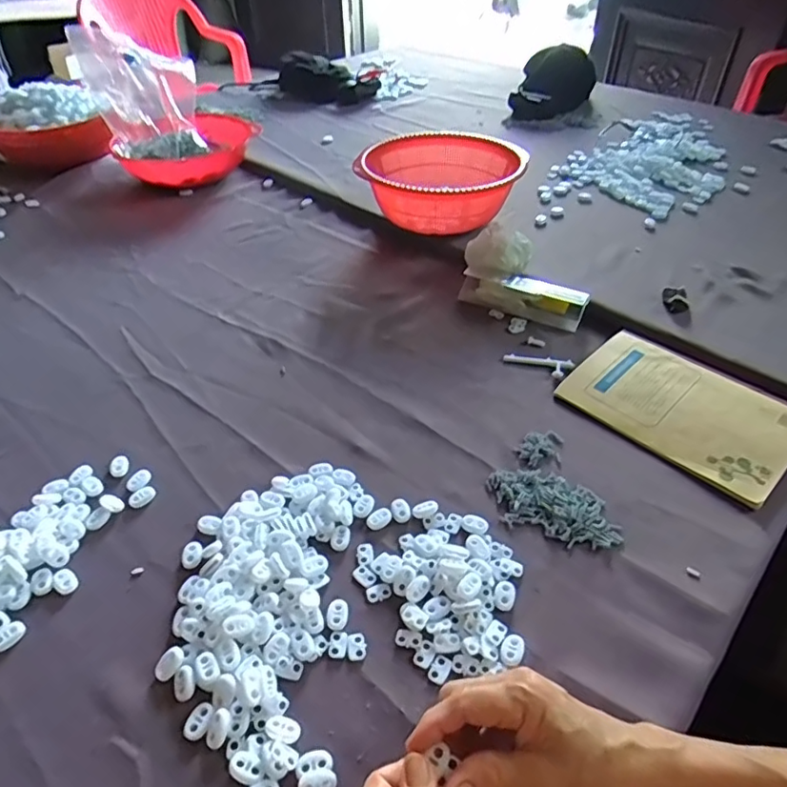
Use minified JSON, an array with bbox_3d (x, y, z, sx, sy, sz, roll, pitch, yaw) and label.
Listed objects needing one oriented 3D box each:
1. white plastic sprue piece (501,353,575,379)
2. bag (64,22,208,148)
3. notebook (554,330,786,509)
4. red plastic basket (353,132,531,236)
[{"bbox_3d":[0.160,-0.033,0.629,0.075,0.008,0.026,5,43,9],"label":"white plastic sprue piece"},{"bbox_3d":[-0.447,-0.534,1.001,0.188,0.171,0.108,-7,43,-7],"label":"bag"},{"bbox_3d":[0.290,0.010,0.573,0.145,0.014,0.205,-35,51,-30],"label":"notebook"},{"bbox_3d":[0.067,-0.298,0.840,0.230,0.096,0.208,11,44,15],"label":"red plastic basket"}]

